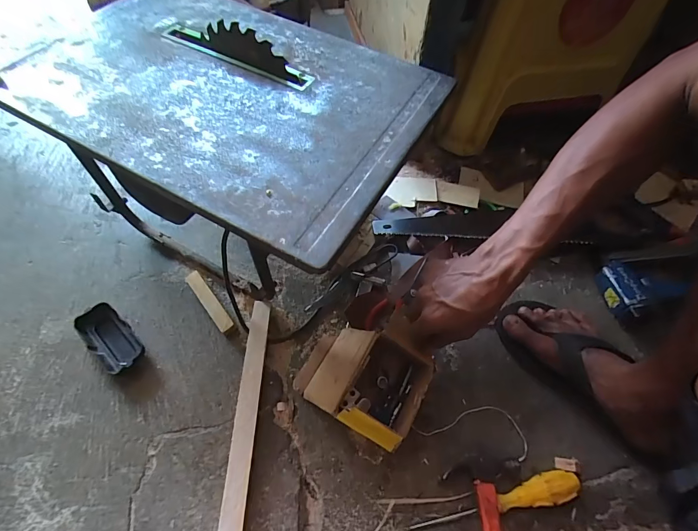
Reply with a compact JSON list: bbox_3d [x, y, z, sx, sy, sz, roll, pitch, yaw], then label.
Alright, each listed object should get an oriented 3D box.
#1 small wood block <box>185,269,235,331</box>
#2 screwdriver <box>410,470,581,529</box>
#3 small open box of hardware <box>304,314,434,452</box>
[{"bbox_3d":[-0.211,0.054,0.534,0.022,0.018,0.115,-36,68,-21],"label":"small wood block"},{"bbox_3d":[0.181,0.287,0.424,0.208,0.025,0.031,-11,61,-9],"label":"screwdriver"},{"bbox_3d":[0.026,0.144,0.457,0.139,0.072,0.128,27,62,12],"label":"small open box of hardware"}]

